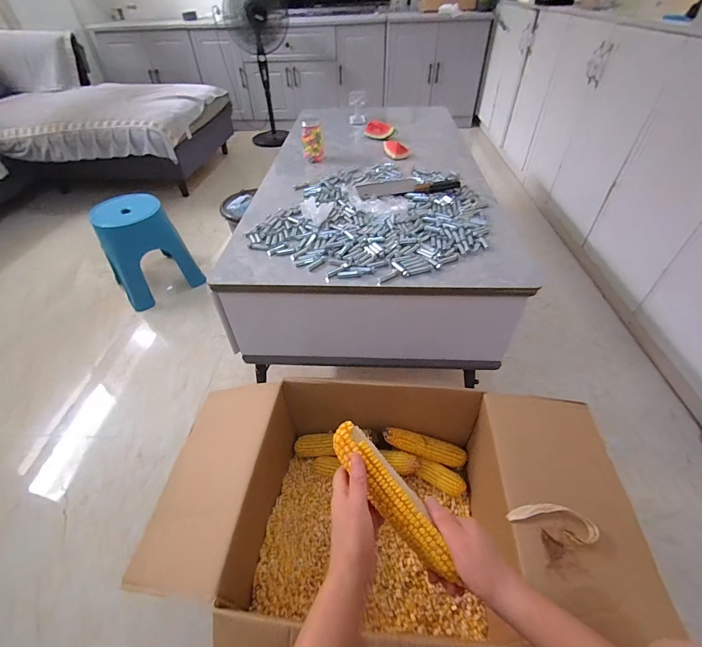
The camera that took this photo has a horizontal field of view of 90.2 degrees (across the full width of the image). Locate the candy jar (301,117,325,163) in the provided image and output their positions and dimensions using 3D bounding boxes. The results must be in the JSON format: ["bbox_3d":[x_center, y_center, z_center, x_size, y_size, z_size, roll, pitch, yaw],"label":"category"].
[{"bbox_3d":[-0.132,-0.635,1.209,0.074,0.127,0.058,-6,45,-3],"label":"candy jar"}]

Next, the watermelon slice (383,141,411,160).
[{"bbox_3d":[0.158,-0.613,1.233,0.108,0.045,0.034,34,55,31],"label":"watermelon slice"}]

